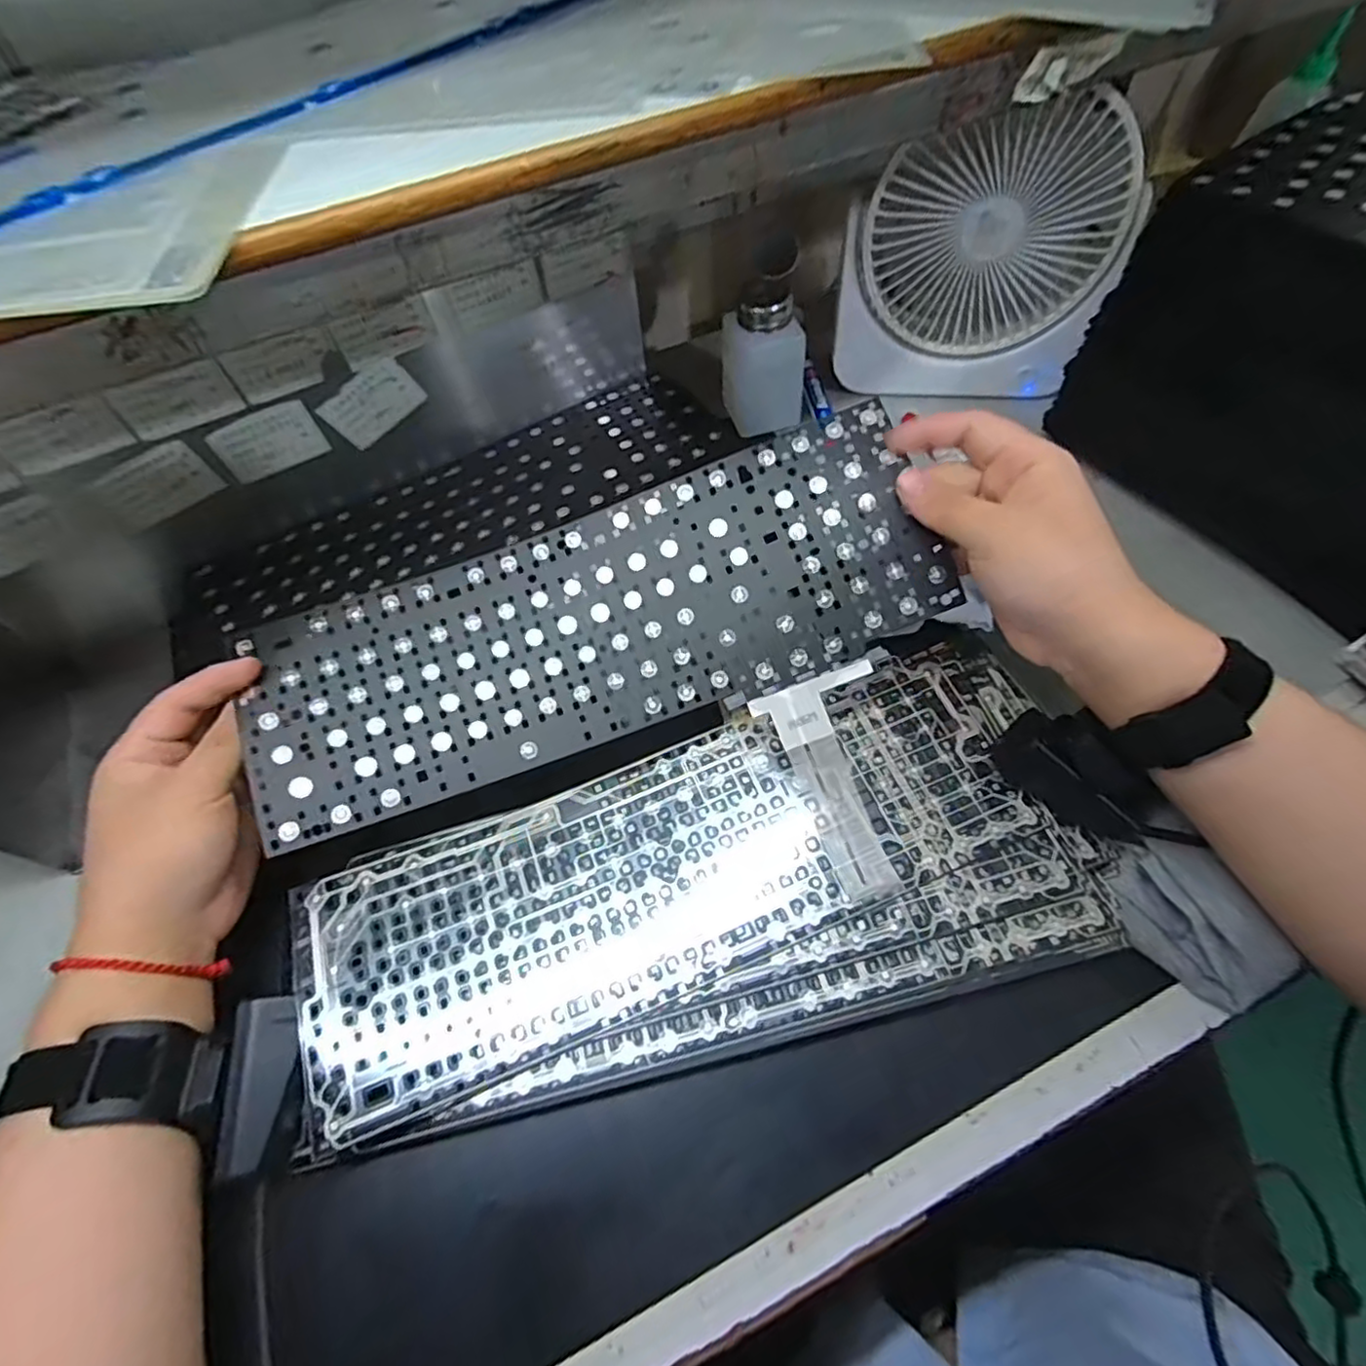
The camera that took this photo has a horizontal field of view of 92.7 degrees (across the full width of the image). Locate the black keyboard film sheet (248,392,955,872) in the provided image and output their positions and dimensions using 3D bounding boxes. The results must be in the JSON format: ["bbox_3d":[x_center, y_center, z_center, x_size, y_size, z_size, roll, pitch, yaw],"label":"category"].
[{"bbox_3d":[-0.050,-0.032,0.339,0.357,0.019,0.123,-20,81,0],"label":"black keyboard film sheet"}]

